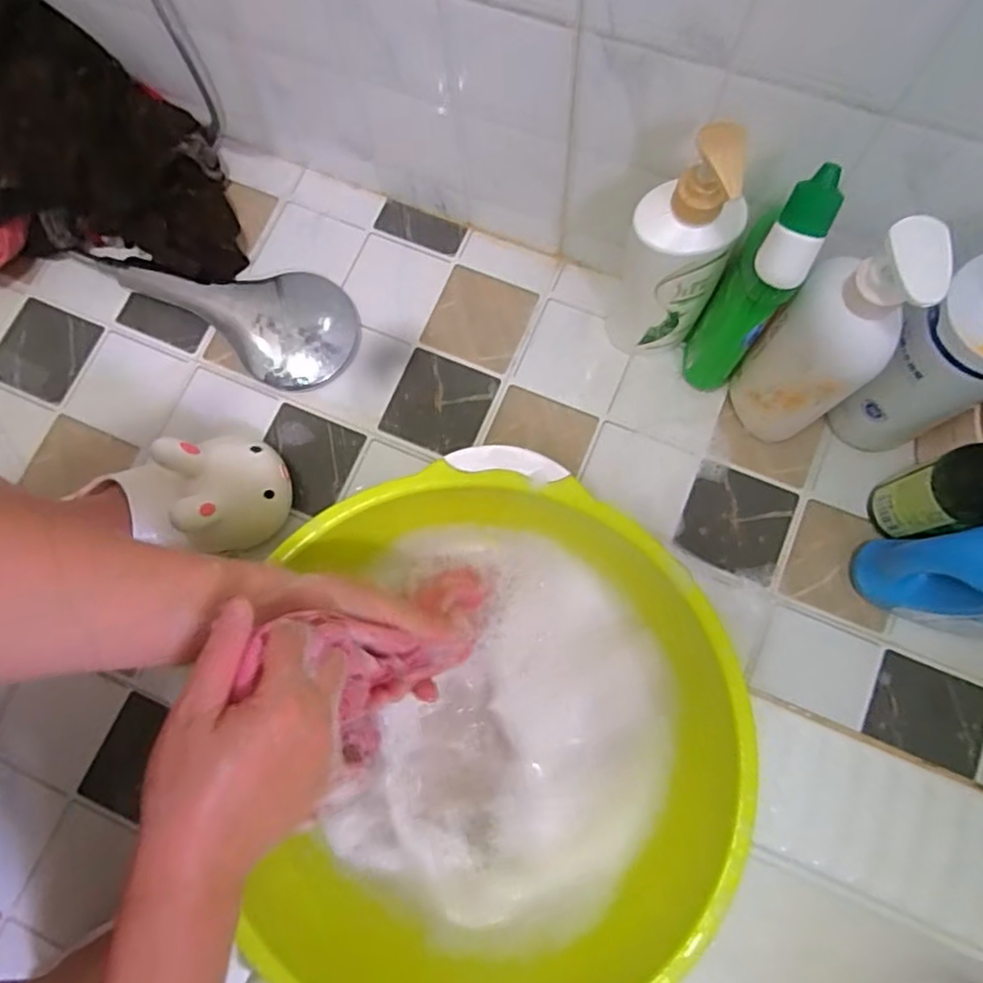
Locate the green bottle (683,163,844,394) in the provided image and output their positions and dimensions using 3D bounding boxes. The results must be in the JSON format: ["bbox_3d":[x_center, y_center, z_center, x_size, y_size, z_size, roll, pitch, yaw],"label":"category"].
[{"bbox_3d":[0.198,-0.149,0.492,0.052,0.224,0.055,-1,76,4],"label":"green bottle"}]

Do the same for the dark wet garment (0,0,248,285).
[{"bbox_3d":[-0.391,-0.333,0.635,0.296,0.129,0.232,13,77,5],"label":"dark wet garment"}]

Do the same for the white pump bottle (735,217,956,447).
[{"bbox_3d":[0.246,-0.104,0.485,0.076,0.262,0.055,37,81,12],"label":"white pump bottle"}]

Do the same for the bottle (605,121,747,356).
[{"bbox_3d":[0.145,-0.188,0.507,0.073,0.243,0.063,22,78,7],"label":"bottle"}]

